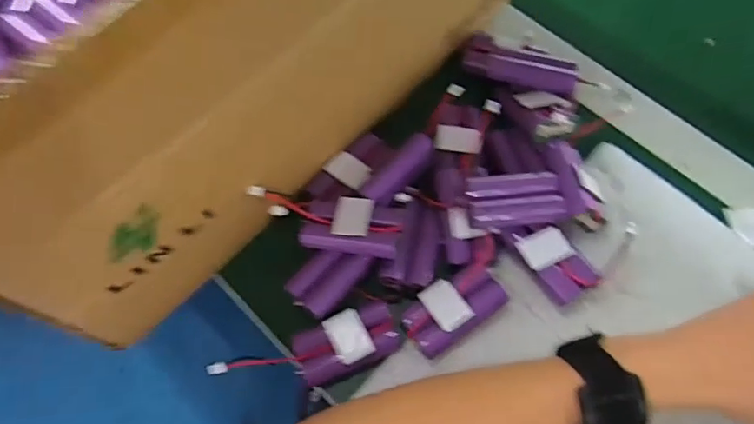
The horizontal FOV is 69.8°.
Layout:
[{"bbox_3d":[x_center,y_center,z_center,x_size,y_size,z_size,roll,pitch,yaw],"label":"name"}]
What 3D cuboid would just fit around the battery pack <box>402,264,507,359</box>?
[{"bbox_3d":[0.049,0.060,0.346,0.065,0.014,0.036,-34,70,-14],"label":"battery pack"}]

